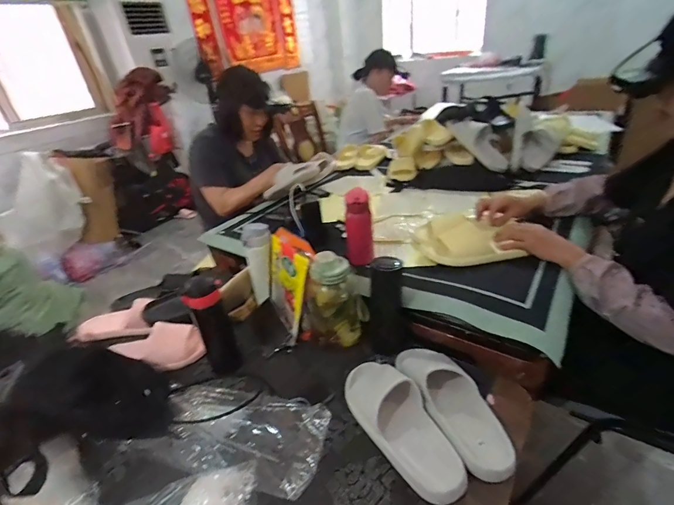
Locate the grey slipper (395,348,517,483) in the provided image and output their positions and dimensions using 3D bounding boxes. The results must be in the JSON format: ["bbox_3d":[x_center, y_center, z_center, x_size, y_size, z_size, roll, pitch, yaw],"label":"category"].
[{"bbox_3d":[0.193,0.243,0.612,0.095,0.065,0.270,-17,32,-17],"label":"grey slipper"}]

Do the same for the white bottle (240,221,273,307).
[{"bbox_3d":[-0.189,0.027,0.890,0.069,0.192,0.054,-16,32,-16],"label":"white bottle"}]

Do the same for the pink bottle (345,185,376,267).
[{"bbox_3d":[0.055,-0.050,0.846,0.058,0.190,0.052,-14,31,-13],"label":"pink bottle"}]

